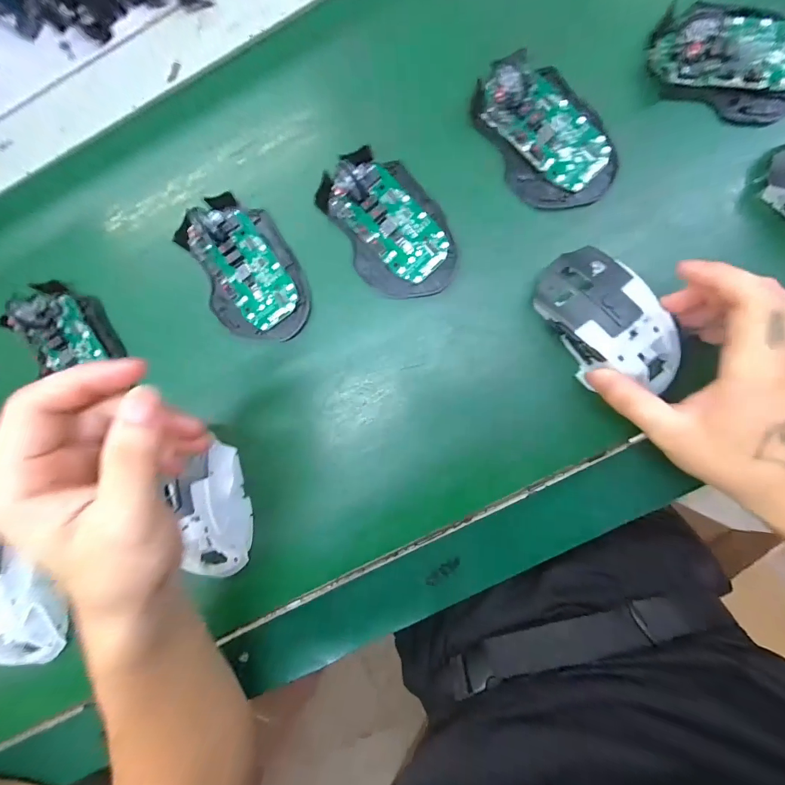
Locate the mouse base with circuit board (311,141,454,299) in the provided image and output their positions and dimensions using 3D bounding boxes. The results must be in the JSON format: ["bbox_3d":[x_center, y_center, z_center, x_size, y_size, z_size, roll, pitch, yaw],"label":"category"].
[{"bbox_3d":[-0.001,-0.119,0.265,0.069,0.023,0.106,-31,90,5],"label":"mouse base with circuit board"}]

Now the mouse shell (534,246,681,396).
[{"bbox_3d":[0.147,-0.044,0.254,0.058,0.033,0.111,-39,90,5],"label":"mouse shell"}]

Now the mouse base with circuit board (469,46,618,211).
[{"bbox_3d":[0.109,-0.183,0.264,0.074,0.036,0.113,-34,90,5],"label":"mouse base with circuit board"}]

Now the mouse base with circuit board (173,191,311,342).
[{"bbox_3d":[-0.111,-0.091,0.275,0.070,0.020,0.114,-29,91,5],"label":"mouse base with circuit board"}]

